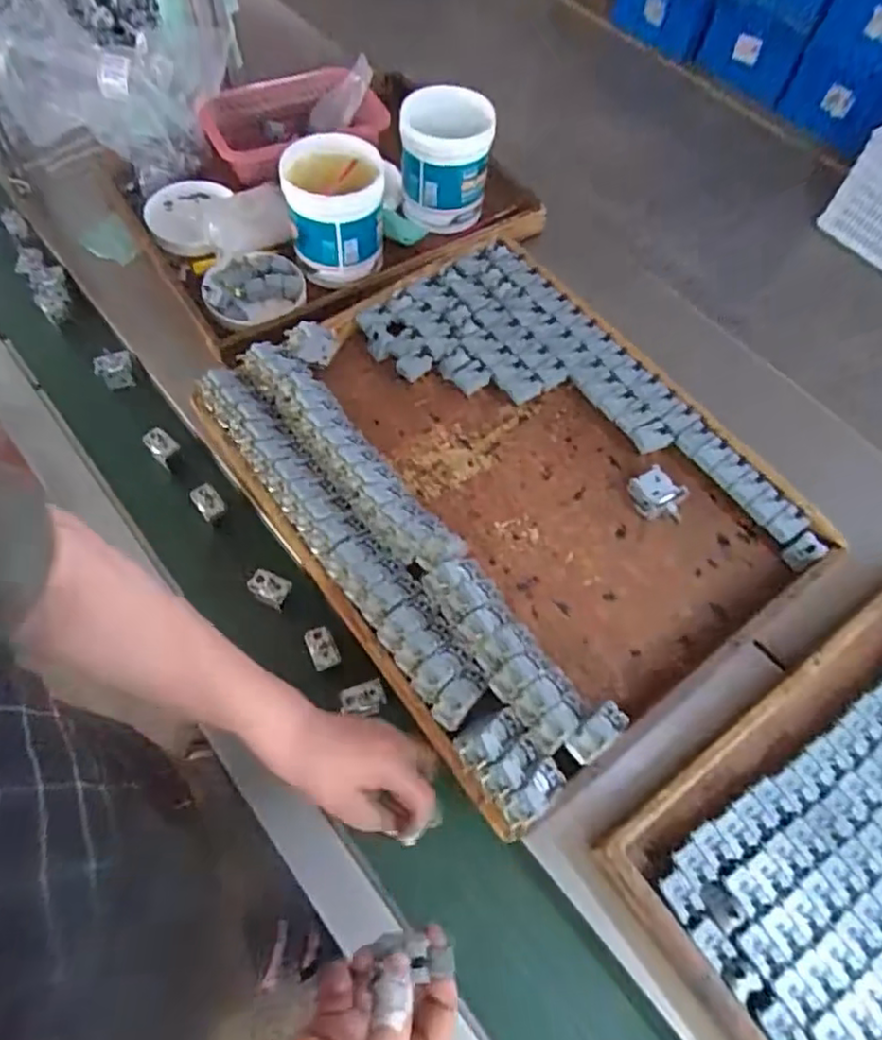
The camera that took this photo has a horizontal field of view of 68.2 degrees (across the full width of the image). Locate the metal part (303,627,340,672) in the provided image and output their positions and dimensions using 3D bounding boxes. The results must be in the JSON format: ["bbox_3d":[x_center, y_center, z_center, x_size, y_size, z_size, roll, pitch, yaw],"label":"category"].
[{"bbox_3d":[-0.115,0.124,0.631,0.026,0.009,0.041,-20,65,-14],"label":"metal part"}]

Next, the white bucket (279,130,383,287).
[{"bbox_3d":[-0.132,-0.379,0.808,0.113,0.139,0.116,2,61,-3],"label":"white bucket"}]

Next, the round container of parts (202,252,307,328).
[{"bbox_3d":[-0.252,-0.307,0.861,0.133,0.031,0.131,2,61,-3],"label":"round container of parts"}]

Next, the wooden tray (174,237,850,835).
[{"bbox_3d":[0.055,-0.048,0.623,0.404,0.058,0.507,-33,68,-19],"label":"wooden tray"}]

